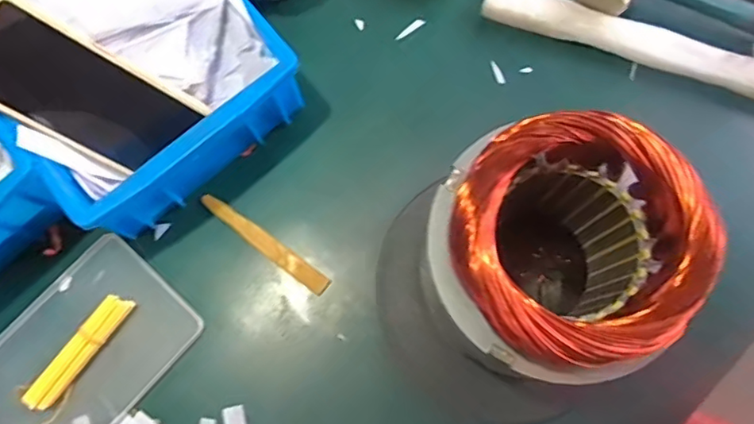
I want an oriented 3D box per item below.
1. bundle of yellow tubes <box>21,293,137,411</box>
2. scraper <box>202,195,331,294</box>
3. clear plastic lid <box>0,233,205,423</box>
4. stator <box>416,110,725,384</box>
[{"bbox_3d":[-0.230,0.108,0.441,0.019,0.020,0.099,34,79,11],"label":"bundle of yellow tubes"},{"bbox_3d":[-0.094,0.025,0.471,0.129,0.005,0.017,36,80,11],"label":"scraper"},{"bbox_3d":[-0.240,0.116,0.447,0.120,0.011,0.178,41,81,12],"label":"clear plastic lid"},{"bbox_3d":[0.106,0.030,0.370,0.121,0.180,0.122,-19,75,-2],"label":"stator"}]

